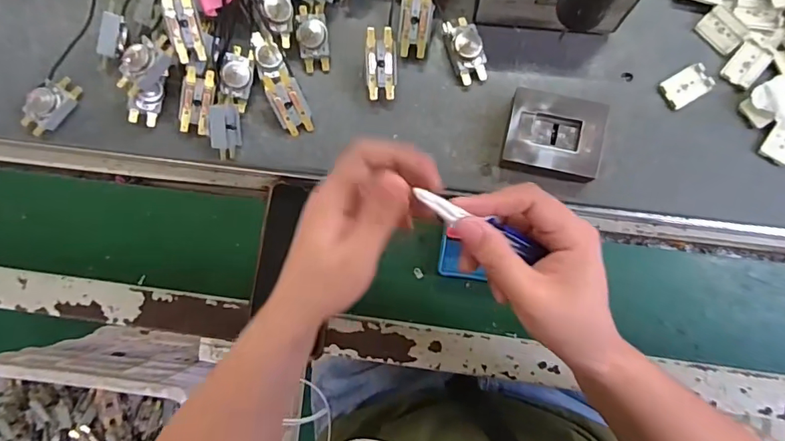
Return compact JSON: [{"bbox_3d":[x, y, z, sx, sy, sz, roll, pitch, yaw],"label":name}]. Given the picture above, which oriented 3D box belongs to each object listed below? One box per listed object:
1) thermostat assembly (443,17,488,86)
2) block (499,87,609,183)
[{"bbox_3d":[0.066,-0.156,0.444,0.031,0.024,0.059,-20,86,2],"label":"thermostat assembly"},{"bbox_3d":[0.141,-0.073,0.433,0.081,0.028,0.070,13,88,4],"label":"block"}]

